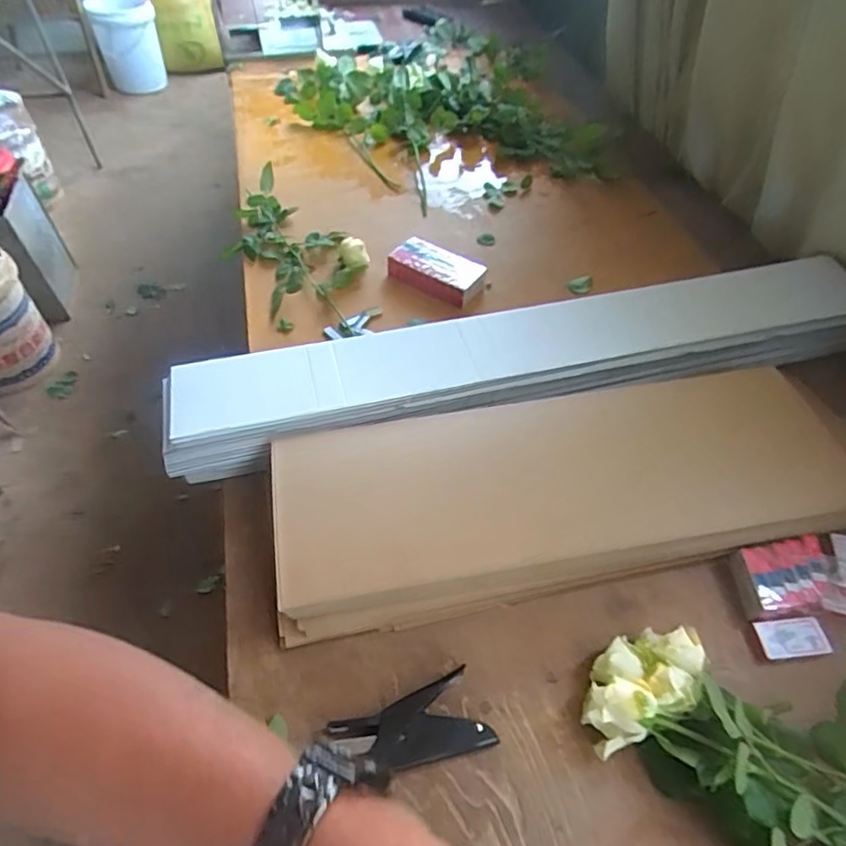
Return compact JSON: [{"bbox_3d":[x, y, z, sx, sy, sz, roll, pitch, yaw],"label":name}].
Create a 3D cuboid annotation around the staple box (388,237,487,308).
[{"bbox_3d":[0.024,-0.249,0.963,0.161,0.045,0.079,26,57,18],"label":"staple box"}]

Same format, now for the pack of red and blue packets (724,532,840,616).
[{"bbox_3d":[0.397,0.171,0.635,0.110,0.038,0.079,-8,53,-7],"label":"pack of red and blue packets"}]

